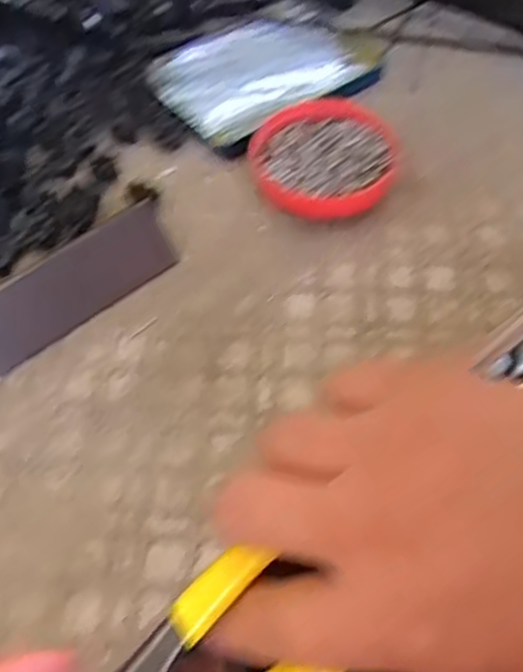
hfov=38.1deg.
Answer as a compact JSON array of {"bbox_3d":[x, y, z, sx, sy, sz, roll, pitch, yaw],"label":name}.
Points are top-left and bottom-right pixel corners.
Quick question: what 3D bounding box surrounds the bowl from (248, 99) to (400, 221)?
[{"bbox_3d":[0.033,-0.097,0.411,0.079,0.022,0.068,23,59,14],"label":"bowl"}]

